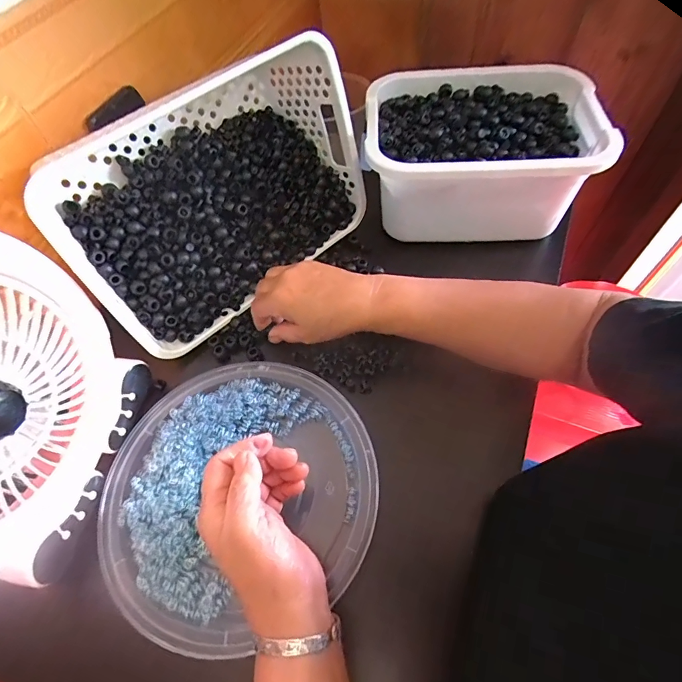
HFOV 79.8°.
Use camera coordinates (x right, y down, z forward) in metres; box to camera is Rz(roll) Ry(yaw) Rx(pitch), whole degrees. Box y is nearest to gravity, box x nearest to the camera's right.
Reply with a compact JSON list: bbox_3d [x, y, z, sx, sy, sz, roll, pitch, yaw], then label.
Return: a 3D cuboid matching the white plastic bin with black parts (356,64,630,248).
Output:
[{"bbox_3d":[0.156,-0.214,0.486,0.246,0.116,0.189,-1,59,3],"label":"white plastic bin with black parts"}]

